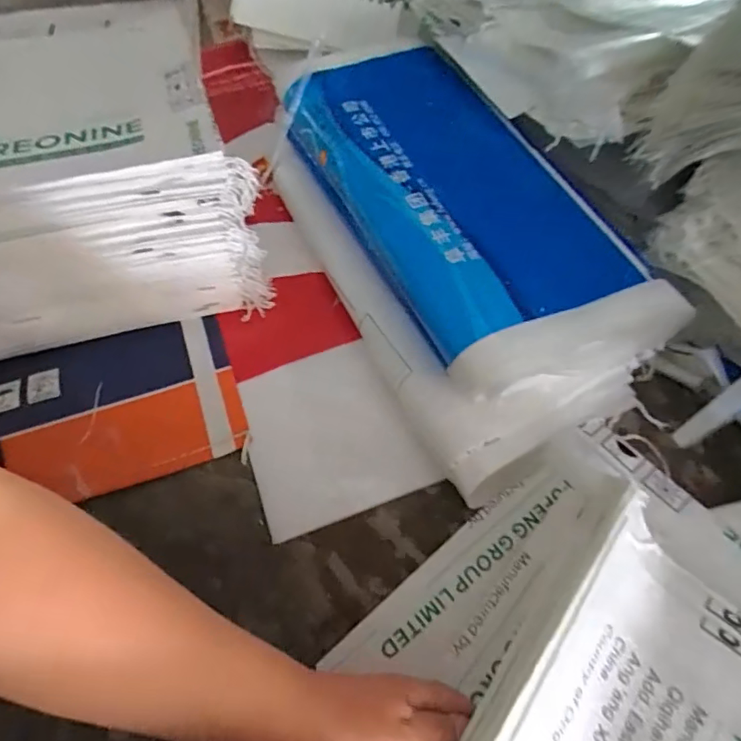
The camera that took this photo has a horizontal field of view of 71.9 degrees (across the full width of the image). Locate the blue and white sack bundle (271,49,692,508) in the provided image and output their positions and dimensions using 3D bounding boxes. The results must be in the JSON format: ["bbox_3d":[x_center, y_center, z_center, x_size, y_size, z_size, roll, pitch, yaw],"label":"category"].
[{"bbox_3d":[0.090,-0.181,0.656,0.283,0.201,0.599,-23,56,-15],"label":"blue and white sack bundle"}]

